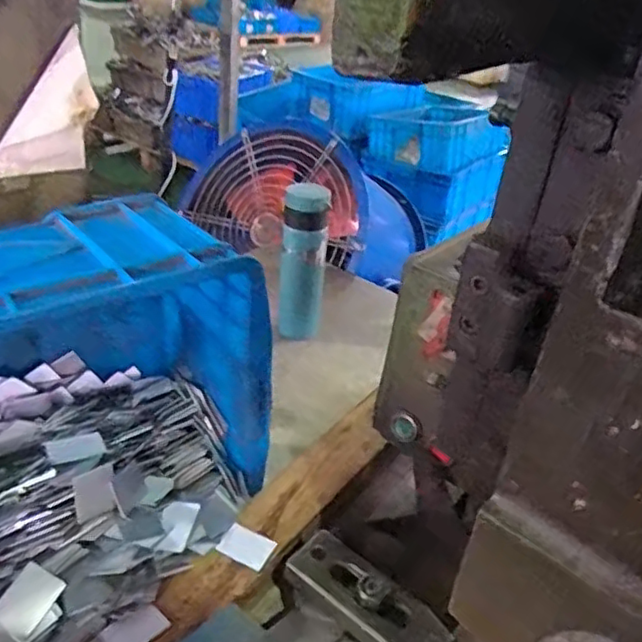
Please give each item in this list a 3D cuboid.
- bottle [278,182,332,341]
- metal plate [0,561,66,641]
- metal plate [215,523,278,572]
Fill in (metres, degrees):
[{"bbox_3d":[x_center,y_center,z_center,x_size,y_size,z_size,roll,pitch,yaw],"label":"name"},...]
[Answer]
[{"bbox_3d":[-0.026,-0.078,0.903,0.062,0.225,0.056,5,32,-2],"label":"bottle"},{"bbox_3d":[-0.225,0.215,0.490,0.037,0.004,0.051,22,43,9],"label":"metal plate"},{"bbox_3d":[-0.068,0.208,0.587,0.045,0.006,0.034,25,43,11],"label":"metal plate"}]

